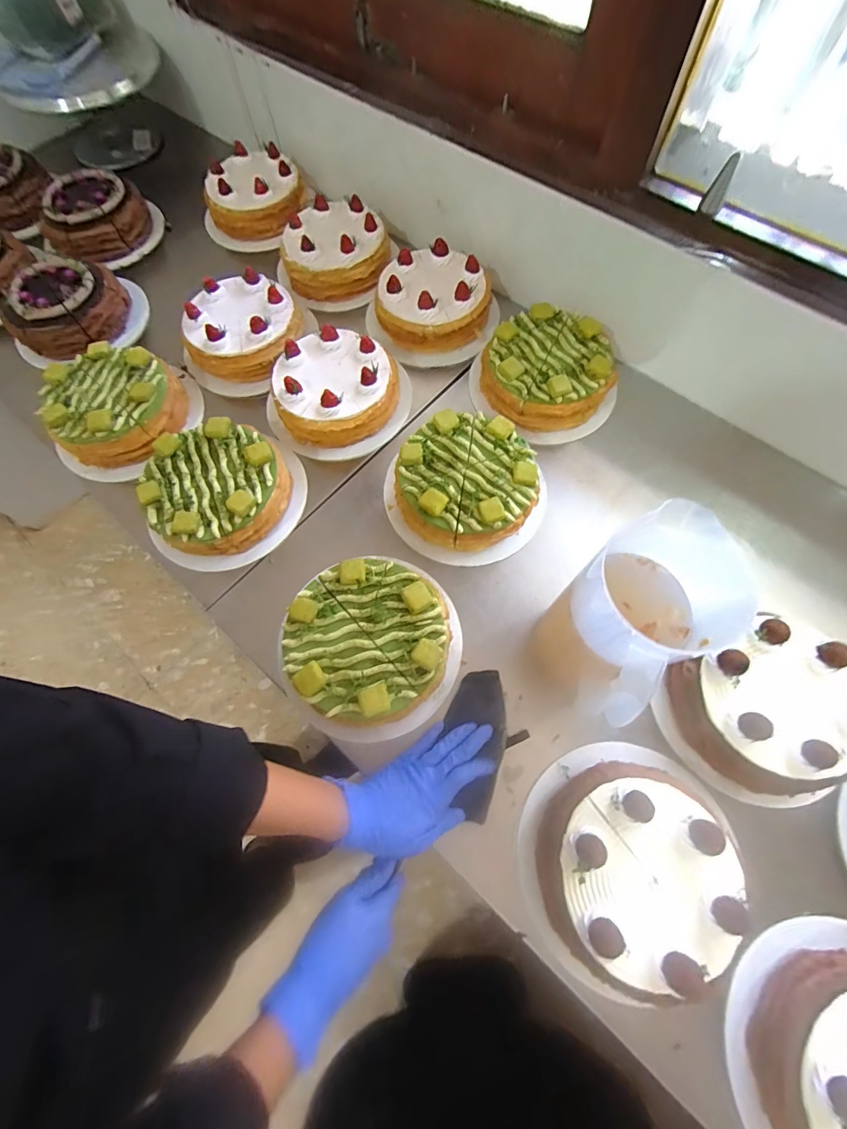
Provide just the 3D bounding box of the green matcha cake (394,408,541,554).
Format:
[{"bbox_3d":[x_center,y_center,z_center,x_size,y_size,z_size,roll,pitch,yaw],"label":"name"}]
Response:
[{"bbox_3d":[0.055,-0.103,0.552,0.169,0.079,0.166,-1,68,2],"label":"green matcha cake"}]

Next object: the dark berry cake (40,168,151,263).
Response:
[{"bbox_3d":[-0.593,-0.622,0.790,0.163,0.093,0.158,15,70,9],"label":"dark berry cake"}]

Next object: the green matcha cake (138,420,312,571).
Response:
[{"bbox_3d":[-0.258,-0.099,0.565,0.187,0.075,0.184,-7,68,0],"label":"green matcha cake"}]

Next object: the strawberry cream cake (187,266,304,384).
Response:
[{"bbox_3d":[-0.273,-0.366,0.656,0.172,0.063,0.169,-13,68,-2],"label":"strawberry cream cake"}]

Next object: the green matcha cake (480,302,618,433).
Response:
[{"bbox_3d":[0.175,-0.276,0.613,0.172,0.068,0.171,-1,68,2],"label":"green matcha cake"}]

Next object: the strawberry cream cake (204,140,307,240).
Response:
[{"bbox_3d":[-0.306,-0.676,0.781,0.167,0.066,0.158,-1,68,2],"label":"strawberry cream cake"}]

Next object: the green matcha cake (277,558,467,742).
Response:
[{"bbox_3d":[-0.054,0.091,0.481,0.186,0.075,0.181,-1,68,2],"label":"green matcha cake"}]

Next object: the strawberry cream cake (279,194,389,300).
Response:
[{"bbox_3d":[-0.147,-0.531,0.722,0.171,0.068,0.159,-1,68,2],"label":"strawberry cream cake"}]

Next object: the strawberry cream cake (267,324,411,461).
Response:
[{"bbox_3d":[-0.125,-0.244,0.611,0.181,0.082,0.169,-1,68,2],"label":"strawberry cream cake"}]

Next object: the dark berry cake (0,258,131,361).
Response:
[{"bbox_3d":[-0.572,-0.415,0.695,0.148,0.065,0.169,9,69,6],"label":"dark berry cake"}]

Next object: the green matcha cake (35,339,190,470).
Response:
[{"bbox_3d":[-0.434,-0.229,0.613,0.169,0.063,0.166,-21,69,-5],"label":"green matcha cake"}]

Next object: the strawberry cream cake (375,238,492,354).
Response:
[{"bbox_3d":[0.015,-0.408,0.669,0.151,0.078,0.149,-1,68,2],"label":"strawberry cream cake"}]

